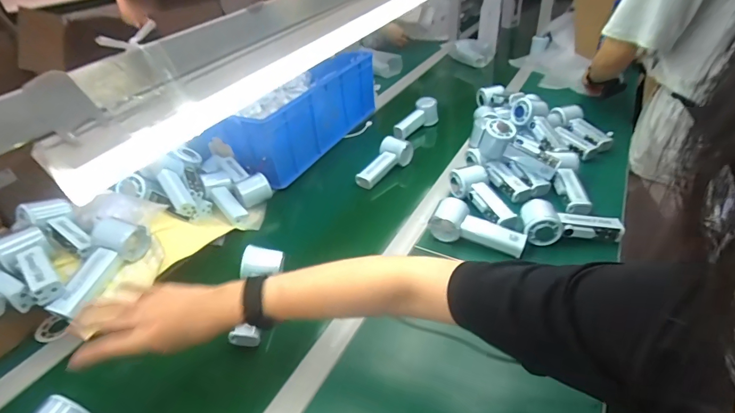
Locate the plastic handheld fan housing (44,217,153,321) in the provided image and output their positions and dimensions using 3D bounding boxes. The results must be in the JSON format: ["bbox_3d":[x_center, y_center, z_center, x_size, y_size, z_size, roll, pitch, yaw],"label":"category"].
[{"bbox_3d":[-0.390,0.089,0.563,0.069,0.044,0.147,7,52,17],"label":"plastic handheld fan housing"}]

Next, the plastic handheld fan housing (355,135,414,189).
[{"bbox_3d":[0.034,-0.098,0.832,0.053,0.061,0.143,26,47,36],"label":"plastic handheld fan housing"}]

